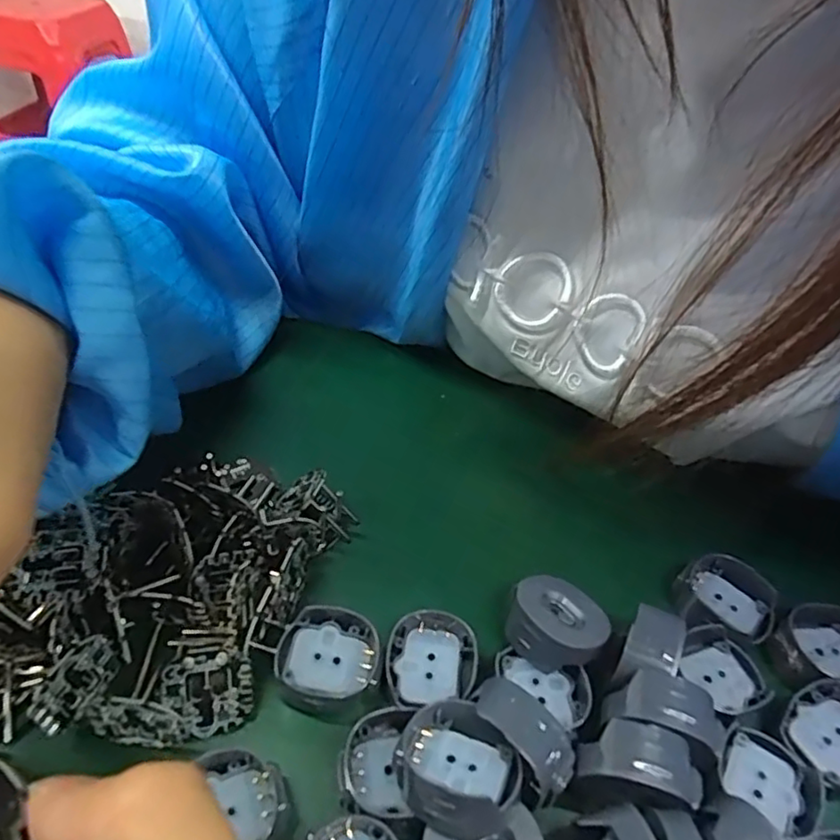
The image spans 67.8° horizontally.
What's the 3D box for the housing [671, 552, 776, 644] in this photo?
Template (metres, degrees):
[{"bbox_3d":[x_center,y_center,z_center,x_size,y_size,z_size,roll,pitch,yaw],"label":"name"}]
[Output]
[{"bbox_3d":[0.096,0.057,0.197,0.028,0.008,0.028,2,44,-2],"label":"housing"}]

